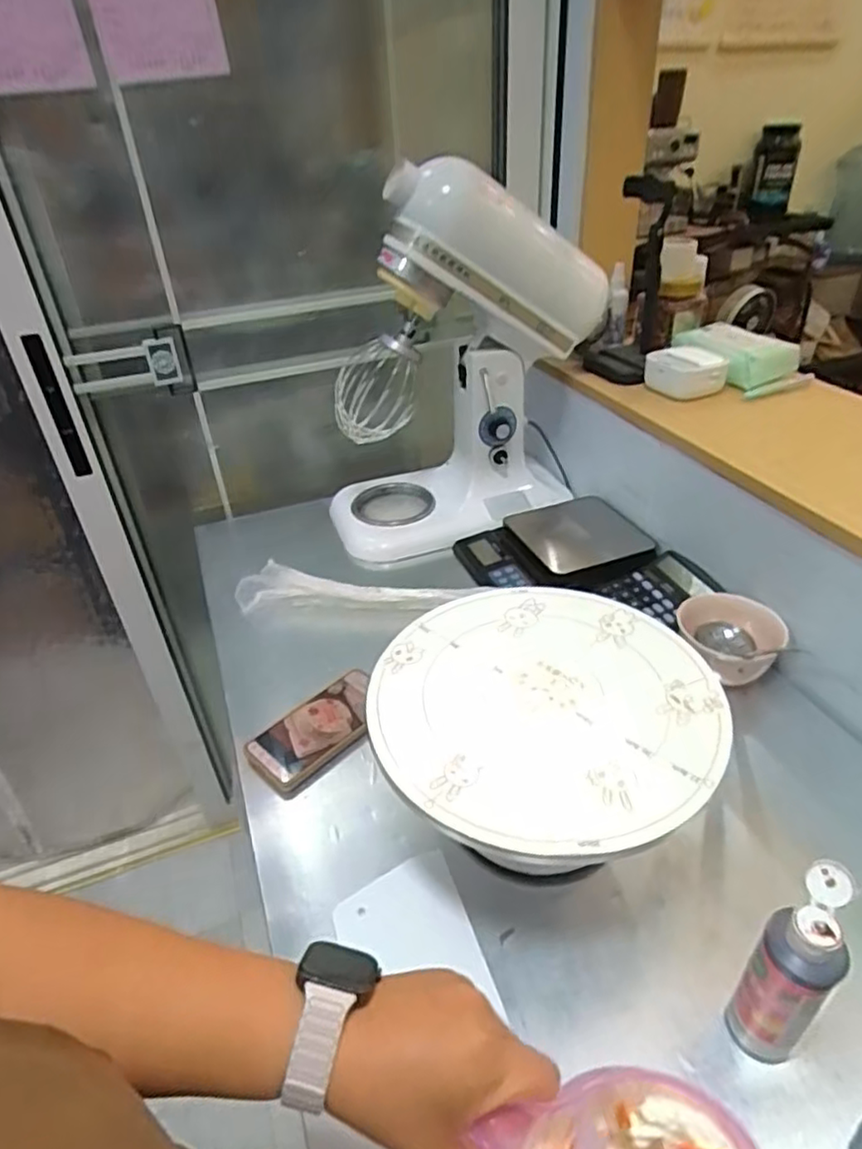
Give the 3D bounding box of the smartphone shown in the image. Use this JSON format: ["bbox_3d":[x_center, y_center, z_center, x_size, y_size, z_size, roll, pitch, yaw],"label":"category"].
[{"bbox_3d":[-0.116,0.165,0.705,0.076,0.018,0.153,27,45,36],"label":"smartphone"}]

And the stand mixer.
[{"bbox_3d":[0.034,-0.299,0.956,0.396,0.470,0.216,-20,38,-22],"label":"stand mixer"}]

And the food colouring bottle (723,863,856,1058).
[{"bbox_3d":[0.238,0.260,0.431,0.062,0.152,0.047,-31,44,-33],"label":"food colouring bottle"}]

